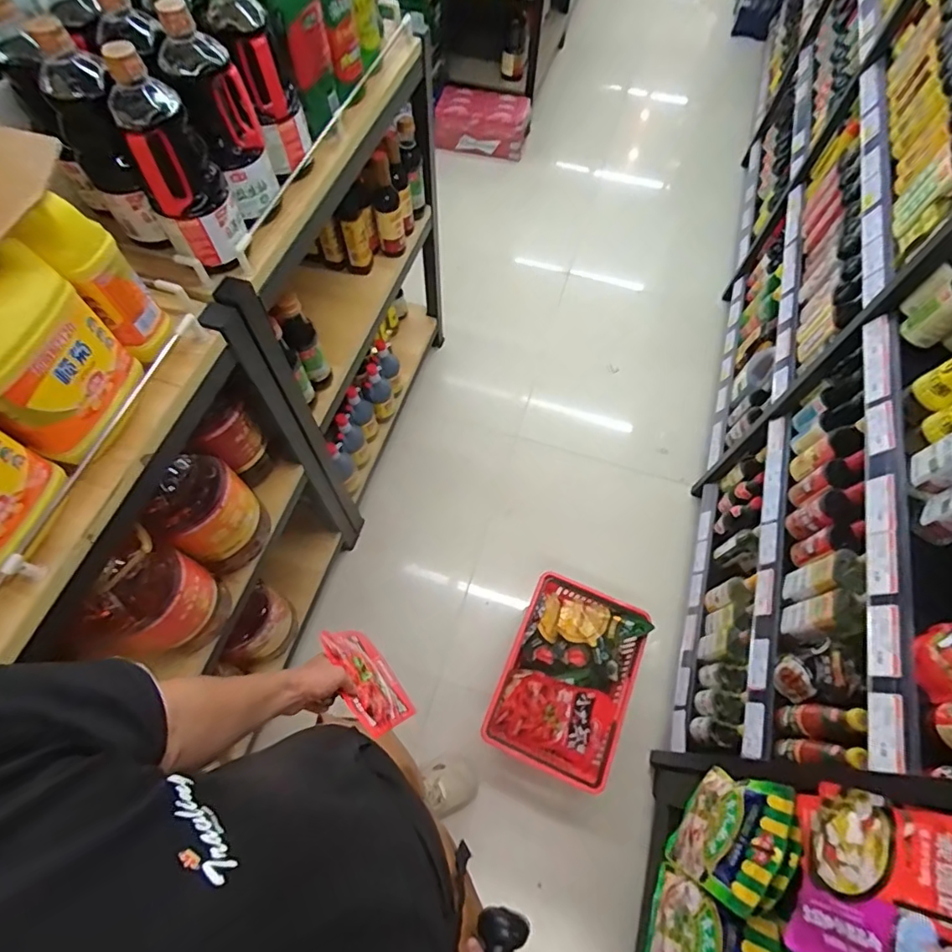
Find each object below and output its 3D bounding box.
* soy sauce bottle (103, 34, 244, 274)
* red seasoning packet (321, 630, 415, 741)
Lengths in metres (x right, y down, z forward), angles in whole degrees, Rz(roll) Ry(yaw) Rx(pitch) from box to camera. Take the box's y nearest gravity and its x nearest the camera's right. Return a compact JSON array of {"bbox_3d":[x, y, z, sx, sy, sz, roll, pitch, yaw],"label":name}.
[{"bbox_3d":[-0.355,-0.363,0.614,0.088,0.240,0.083,-28,68,-14],"label":"soy sauce bottle"},{"bbox_3d":[-0.169,0.320,0.825,0.022,0.216,0.169,-37,72,-6],"label":"red seasoning packet"}]

